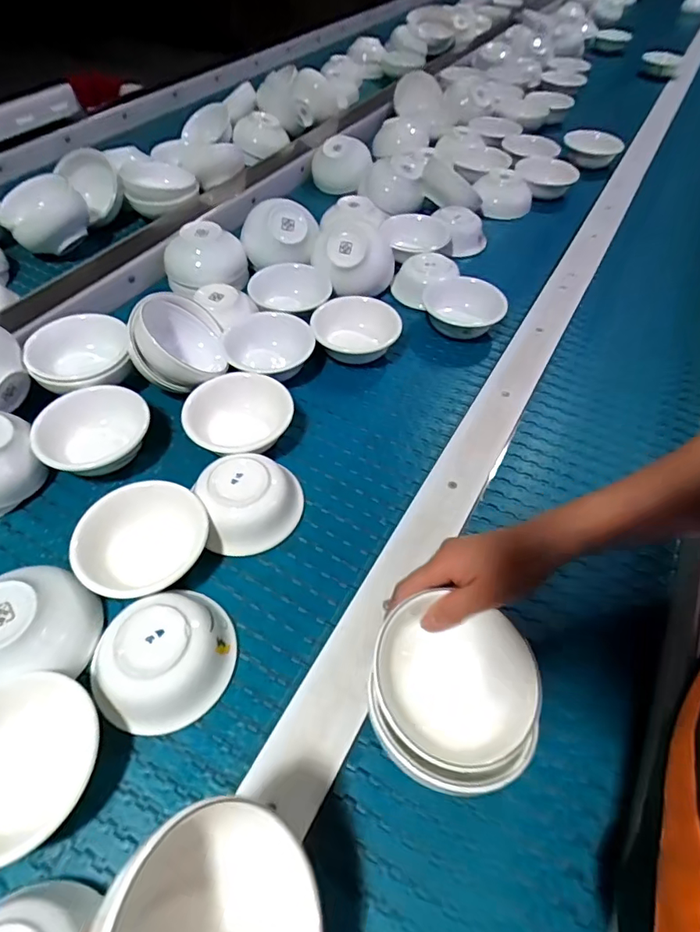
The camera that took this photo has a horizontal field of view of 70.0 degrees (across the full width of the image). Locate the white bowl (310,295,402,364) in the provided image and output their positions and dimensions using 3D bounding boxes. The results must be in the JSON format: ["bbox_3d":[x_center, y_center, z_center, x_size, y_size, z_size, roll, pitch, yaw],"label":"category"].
[{"bbox_3d":[0.008,-0.172,0.648,0.105,0.048,0.102,-1,50,1],"label":"white bowl"}]

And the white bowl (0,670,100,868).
[{"bbox_3d":[-0.230,0.207,0.346,0.100,0.048,0.110,-1,50,1],"label":"white bowl"}]

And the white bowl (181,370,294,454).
[{"bbox_3d":[-0.121,-0.052,0.550,0.099,0.051,0.116,30,57,20],"label":"white bowl"}]

